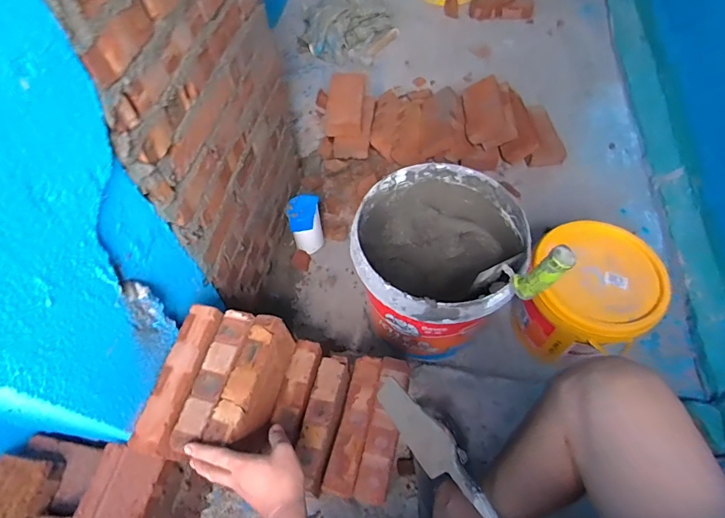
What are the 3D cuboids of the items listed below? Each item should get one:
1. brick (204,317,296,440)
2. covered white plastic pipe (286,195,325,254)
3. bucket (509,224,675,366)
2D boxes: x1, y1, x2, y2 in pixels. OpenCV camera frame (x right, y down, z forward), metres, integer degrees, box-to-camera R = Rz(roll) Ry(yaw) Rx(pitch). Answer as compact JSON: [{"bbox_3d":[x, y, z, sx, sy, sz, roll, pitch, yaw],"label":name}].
[{"bbox_3d":[-0.167,0.196,0.648,0.056,0.092,0.204,12,60,9],"label":"brick"},{"bbox_3d":[-0.144,-0.083,1.085,0.078,0.172,0.068,-5,59,-1],"label":"covered white plastic pipe"},{"bbox_3d":[0.451,0.084,0.880,0.228,0.225,0.217,-1,59,1],"label":"bucket"}]

